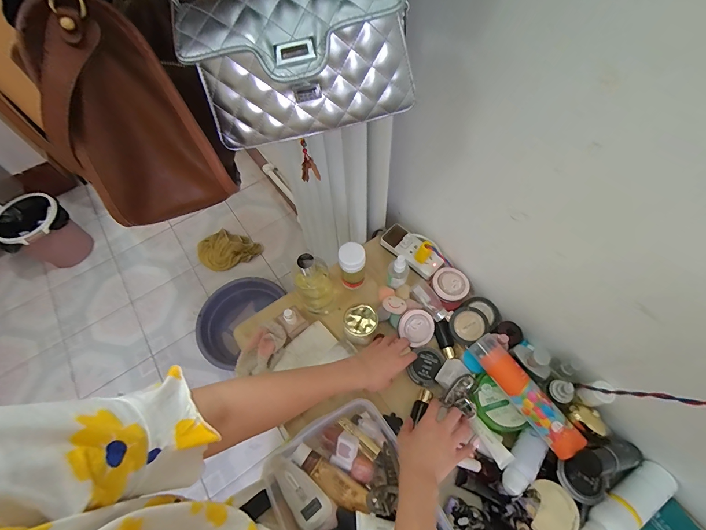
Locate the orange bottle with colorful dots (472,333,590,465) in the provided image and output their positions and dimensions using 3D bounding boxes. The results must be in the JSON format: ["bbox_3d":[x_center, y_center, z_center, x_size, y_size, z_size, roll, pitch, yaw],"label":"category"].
[{"bbox_3d":[0.269,0.204,0.539,0.046,0.047,0.196,-30,63,-14],"label":"orange bottle with colorful dots"}]

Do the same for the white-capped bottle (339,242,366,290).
[{"bbox_3d":[0.001,0.008,0.672,0.052,0.124,0.045,2,61,4],"label":"white-capped bottle"}]

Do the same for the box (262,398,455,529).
[{"bbox_3d":[0.003,0.361,0.497,0.209,0.083,0.252,-31,63,-14],"label":"box"}]

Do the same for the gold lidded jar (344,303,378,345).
[{"bbox_3d":[0.016,0.118,0.650,0.063,0.078,0.057,-4,60,1],"label":"gold lidded jar"}]

